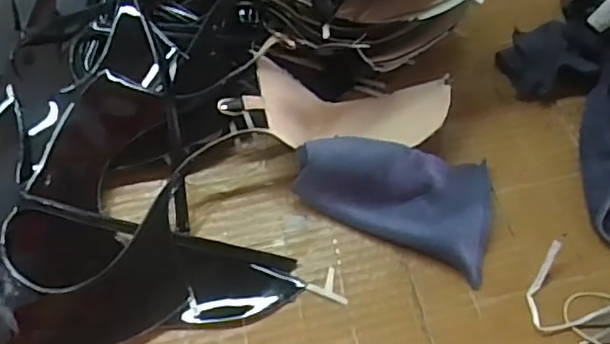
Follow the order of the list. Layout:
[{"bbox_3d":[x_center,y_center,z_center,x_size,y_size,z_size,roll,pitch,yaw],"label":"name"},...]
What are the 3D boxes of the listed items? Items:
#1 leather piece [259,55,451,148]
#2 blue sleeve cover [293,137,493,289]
[{"bbox_3d":[0.033,-0.040,0.455,0.142,0.039,0.073,6,58,2],"label":"leather piece"},{"bbox_3d":[0.070,0.007,0.430,0.137,0.039,0.084,22,60,12],"label":"blue sleeve cover"}]

